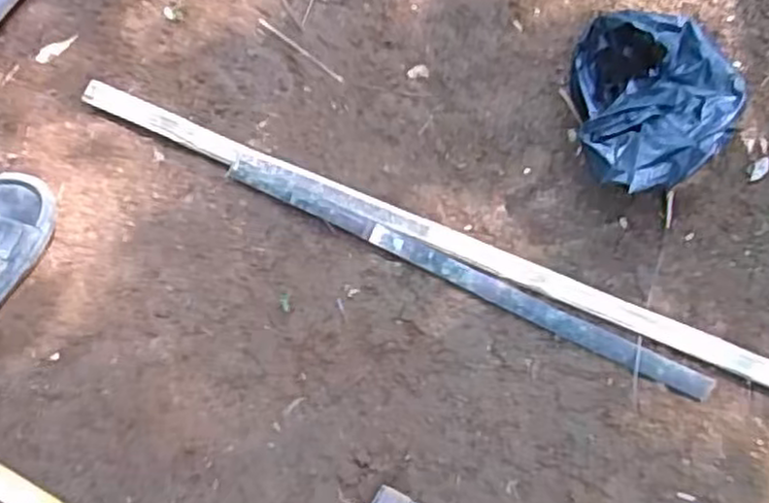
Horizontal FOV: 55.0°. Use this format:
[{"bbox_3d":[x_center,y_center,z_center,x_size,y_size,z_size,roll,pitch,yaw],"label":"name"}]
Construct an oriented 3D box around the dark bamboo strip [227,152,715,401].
[{"bbox_3d":[0.088,0.024,0.838,0.580,0.022,0.032,26,81,5],"label":"dark bamboo strip"}]

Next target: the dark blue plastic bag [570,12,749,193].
[{"bbox_3d":[0.295,-0.162,0.812,0.195,0.115,0.189,-10,80,-1],"label":"dark blue plastic bag"}]

